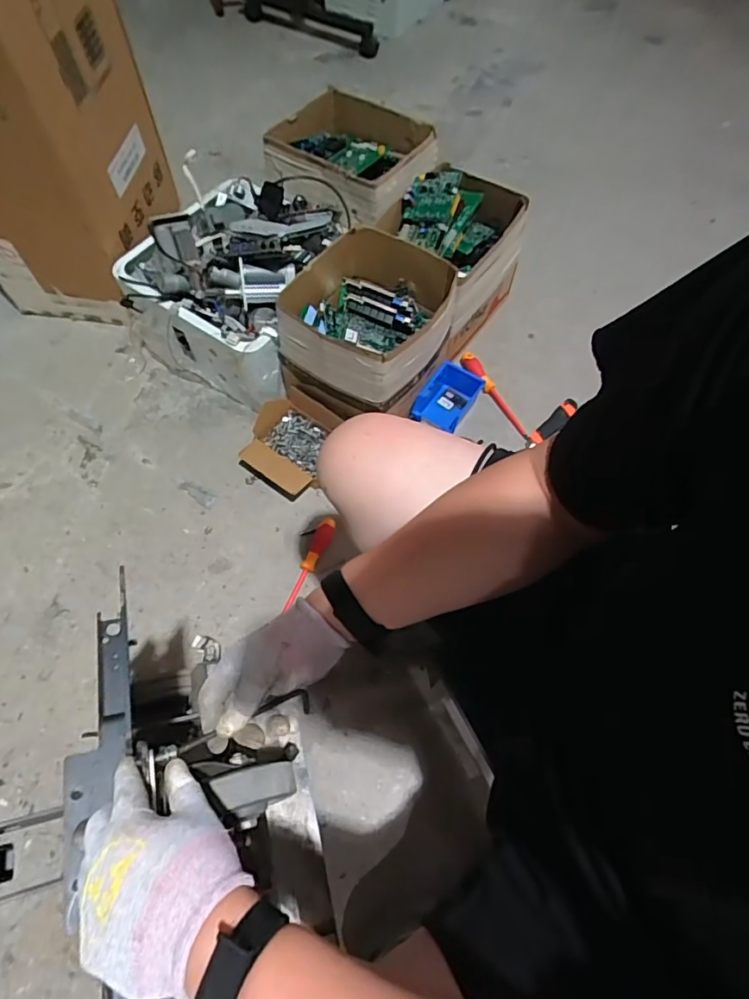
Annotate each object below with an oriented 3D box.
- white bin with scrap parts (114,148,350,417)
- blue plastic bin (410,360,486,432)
[{"bbox_3d":[-0.287,-0.466,1.101,0.367,0.293,0.361,26,65,12],"label":"white bin with scrap parts"},{"bbox_3d":[0.156,-0.218,1.139,0.108,0.057,0.151,33,67,16],"label":"blue plastic bin"}]

